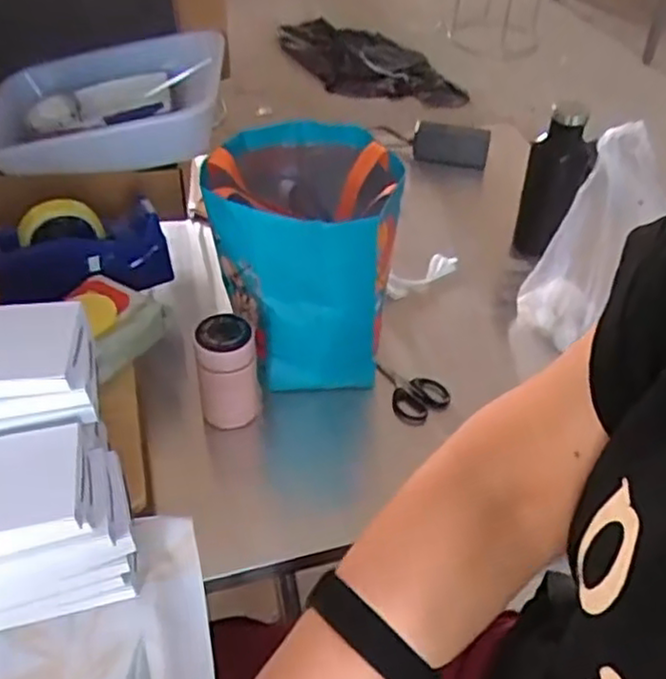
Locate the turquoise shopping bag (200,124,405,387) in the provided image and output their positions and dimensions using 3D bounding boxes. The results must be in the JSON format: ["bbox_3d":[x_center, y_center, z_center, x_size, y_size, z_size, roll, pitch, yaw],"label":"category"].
[{"bbox_3d":[-0.035,-0.105,0.827,0.207,0.224,0.217,8,44,6],"label":"turquoise shopping bag"}]

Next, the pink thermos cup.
[{"bbox_3d":[-0.114,0.040,0.772,0.063,0.131,0.061,-6,44,-9],"label":"pink thermos cup"}]

